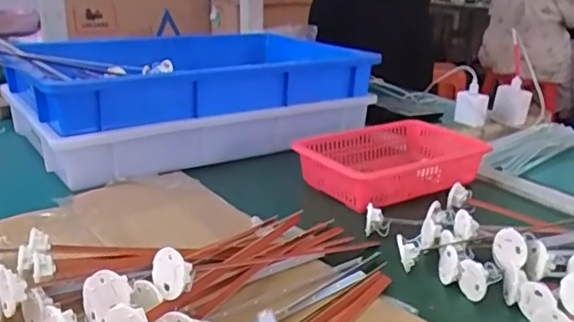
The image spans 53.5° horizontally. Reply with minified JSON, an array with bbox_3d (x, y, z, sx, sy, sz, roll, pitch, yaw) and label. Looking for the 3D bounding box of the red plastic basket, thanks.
[{"bbox_3d":[0.150,0.005,0.839,0.274,0.071,0.179,-9,23,-26],"label":"red plastic basket"}]

